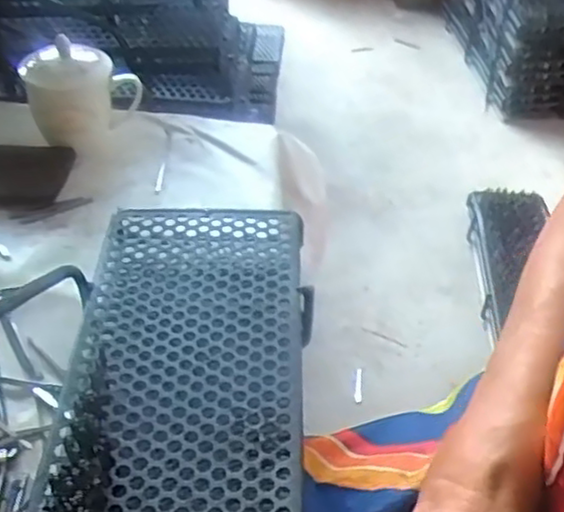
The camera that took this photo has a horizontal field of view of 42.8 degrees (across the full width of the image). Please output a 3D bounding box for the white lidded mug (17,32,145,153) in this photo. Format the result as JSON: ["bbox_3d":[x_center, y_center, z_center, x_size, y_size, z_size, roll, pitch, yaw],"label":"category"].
[{"bbox_3d":[-0.203,-0.163,0.738,0.113,0.099,0.081,-15,44,-18],"label":"white lidded mug"}]

